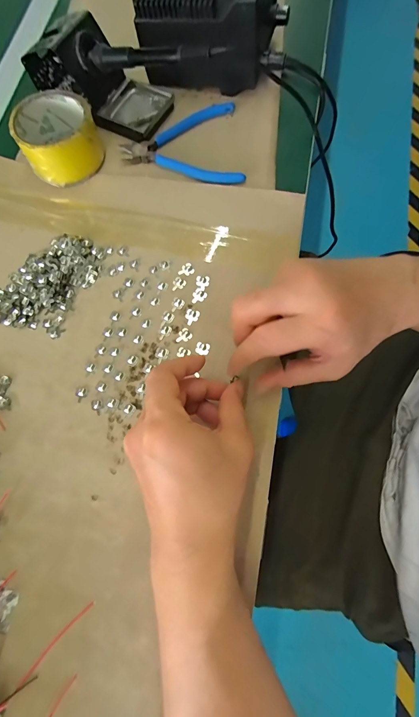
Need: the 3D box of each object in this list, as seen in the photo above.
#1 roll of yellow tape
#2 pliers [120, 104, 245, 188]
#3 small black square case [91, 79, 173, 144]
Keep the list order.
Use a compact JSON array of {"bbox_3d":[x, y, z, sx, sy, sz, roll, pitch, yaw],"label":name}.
[{"bbox_3d":[-0.166,-0.247,0.353,0.082,0.043,0.083,-1,74,2],"label":"roll of yellow tape"},{"bbox_3d":[-0.022,-0.258,0.369,0.145,0.008,0.105,14,75,6],"label":"pliers"},{"bbox_3d":[-0.093,-0.302,0.382,0.080,0.012,0.074,26,77,9],"label":"small black square case"}]

